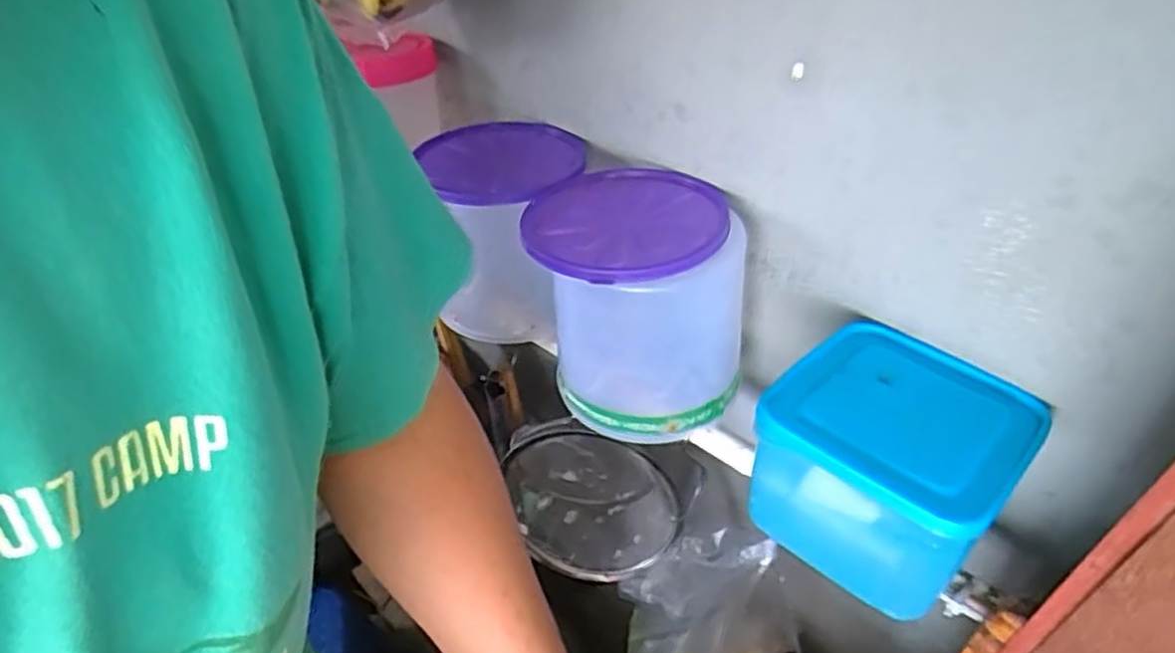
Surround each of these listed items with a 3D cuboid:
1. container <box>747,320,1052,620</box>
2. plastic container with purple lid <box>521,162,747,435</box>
[{"bbox_3d":[0.179,0.077,0.436,0.122,0.097,0.130,30,52,33],"label":"container"},{"bbox_3d":[0.034,-0.024,0.542,0.136,0.137,0.156,-4,41,1],"label":"plastic container with purple lid"}]

